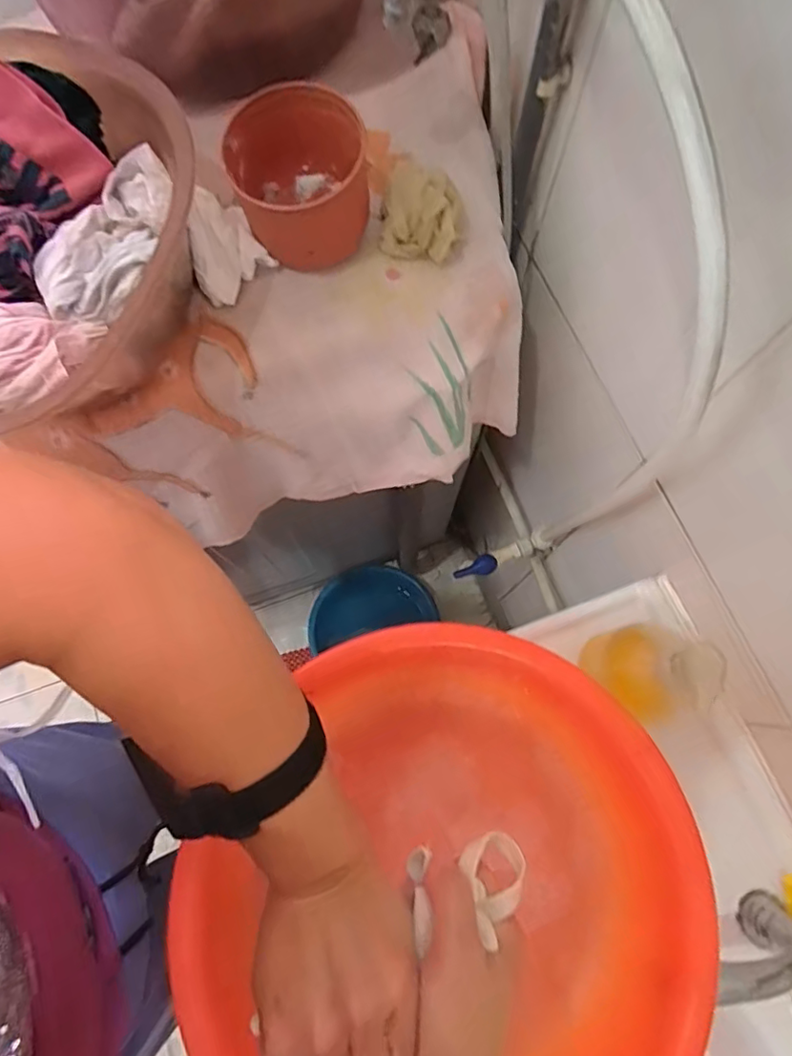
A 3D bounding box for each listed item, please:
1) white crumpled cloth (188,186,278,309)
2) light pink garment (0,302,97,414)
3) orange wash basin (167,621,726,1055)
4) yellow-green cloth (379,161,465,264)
[{"bbox_3d":[-0.142,-0.230,0.450,0.060,0.049,0.072,-31,75,-9],"label":"white crumpled cloth"},{"bbox_3d":[-0.279,-0.128,0.386,0.098,0.034,0.079,15,74,5],"label":"light pink garment"},{"bbox_3d":[0.041,0.269,0.429,0.338,0.114,0.346,0,73,0],"label":"orange wash basin"},{"bbox_3d":[0.022,-0.256,0.452,0.065,0.024,0.068,10,110,-2],"label":"yellow-green cloth"}]

